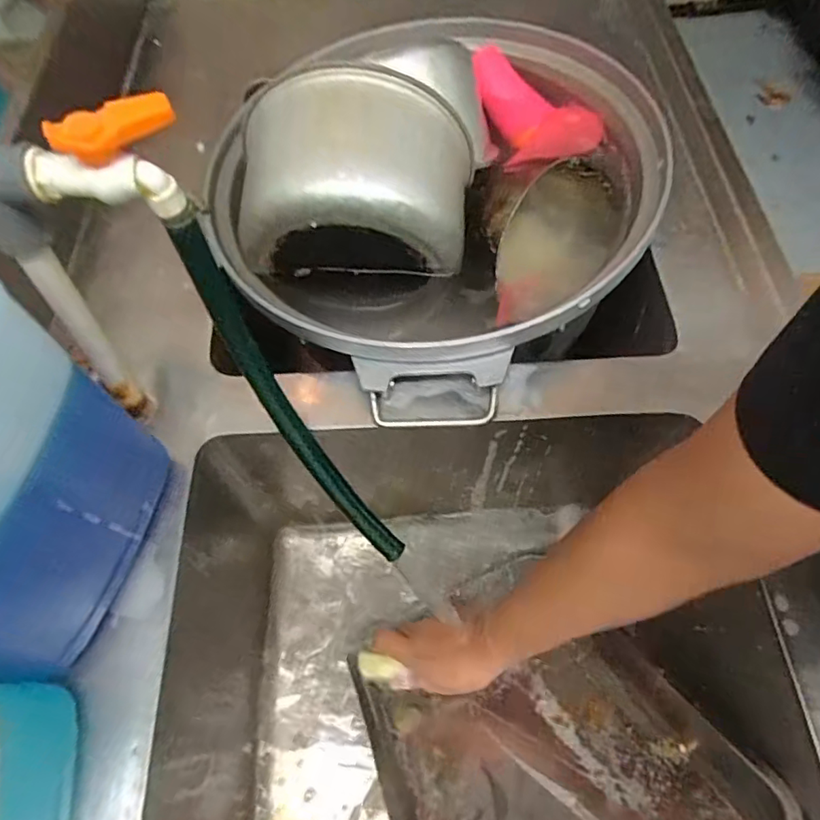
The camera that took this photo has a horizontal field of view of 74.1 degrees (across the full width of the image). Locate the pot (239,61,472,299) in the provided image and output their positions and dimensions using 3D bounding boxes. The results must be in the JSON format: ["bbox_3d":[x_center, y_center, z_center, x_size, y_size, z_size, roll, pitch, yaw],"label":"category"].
[{"bbox_3d":[-0.042,-0.198,0.510,0.185,0.168,0.127,1,63,1],"label":"pot"}]

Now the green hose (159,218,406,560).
[{"bbox_3d":[-0.091,0.004,0.437,0.025,0.325,0.061,-37,30,-17],"label":"green hose"}]

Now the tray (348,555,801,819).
[{"bbox_3d":[0.107,0.314,0.524,0.277,0.062,0.365,-23,21,-12],"label":"tray"}]

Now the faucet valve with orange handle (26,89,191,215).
[{"bbox_3d":[-0.168,-0.138,0.302,0.082,0.055,0.029,-8,60,-3],"label":"faucet valve with orange handle"}]

